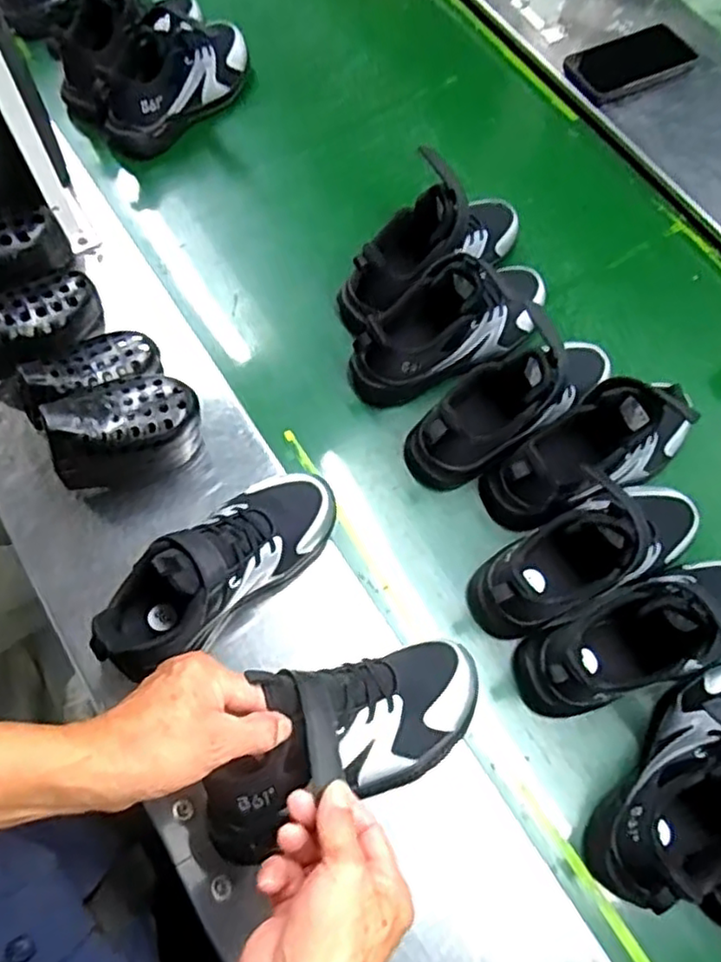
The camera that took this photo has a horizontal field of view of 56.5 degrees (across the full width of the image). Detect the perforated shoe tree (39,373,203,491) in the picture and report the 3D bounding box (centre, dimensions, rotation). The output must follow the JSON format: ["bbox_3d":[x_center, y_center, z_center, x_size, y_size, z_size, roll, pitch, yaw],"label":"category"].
[{"bbox_3d":[-0.201,-0.044,0.578,0.126,0.112,0.067,-18,70,-9],"label":"perforated shoe tree"}]

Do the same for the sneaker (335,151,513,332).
[{"bbox_3d":[0.075,-0.245,0.693,0.104,0.126,0.211,39,72,12],"label":"sneaker"}]

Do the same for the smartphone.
[{"bbox_3d":[0.342,-0.527,0.838,0.159,0.012,0.090,-27,72,-12],"label":"smartphone"}]

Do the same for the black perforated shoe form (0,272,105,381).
[{"bbox_3d":[-0.315,-0.152,0.632,0.137,0.077,0.060,-30,72,-13],"label":"black perforated shoe form"}]

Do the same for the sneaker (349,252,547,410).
[{"bbox_3d":[0.095,-0.157,0.664,0.218,0.124,0.076,-30,72,-13],"label":"sneaker"}]

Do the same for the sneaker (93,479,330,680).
[{"bbox_3d":[-0.114,0.071,0.543,0.211,0.117,0.073,-36,73,-29],"label":"sneaker"}]

